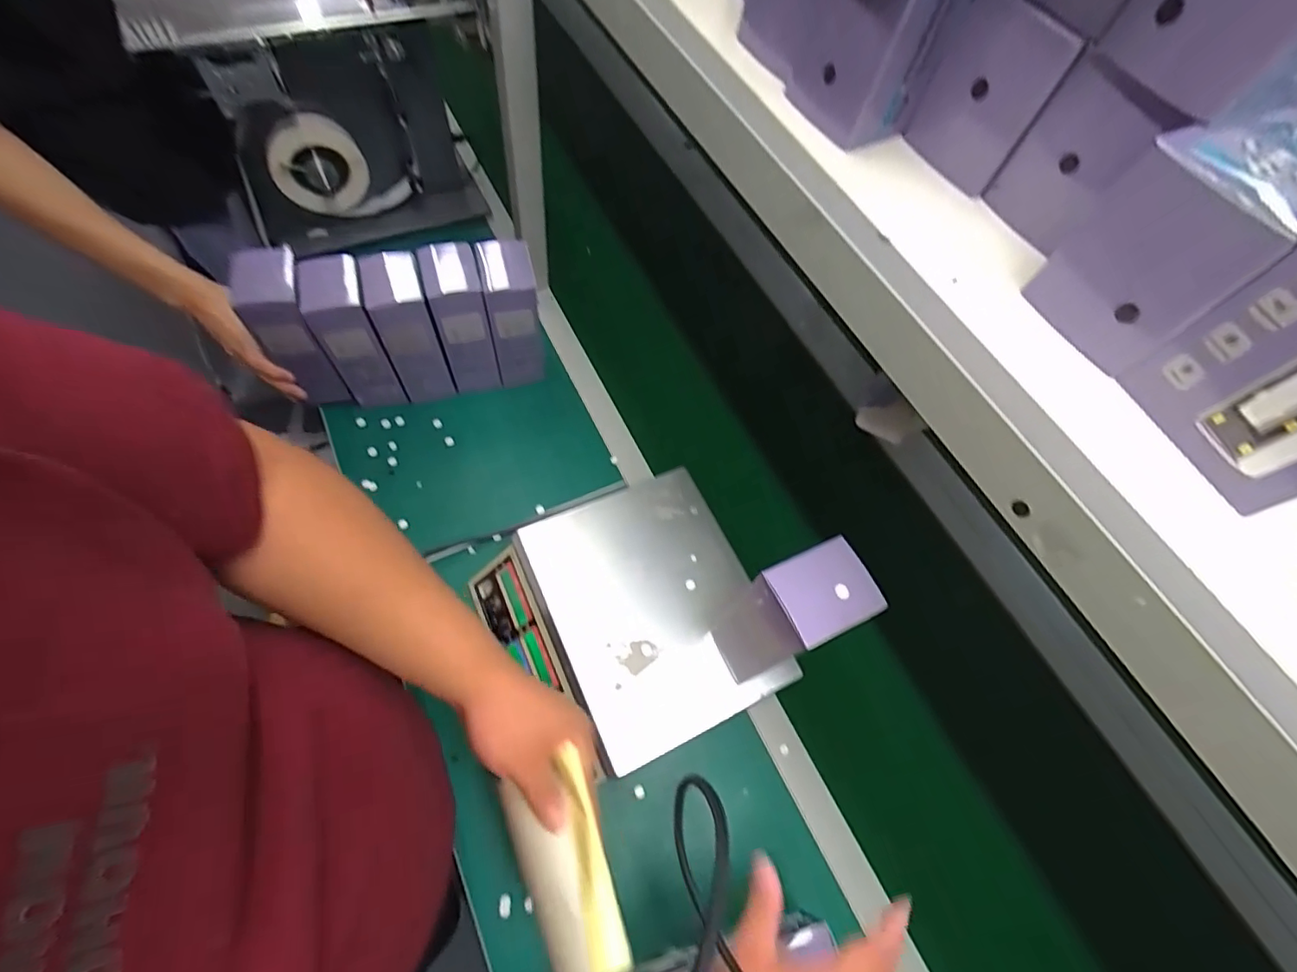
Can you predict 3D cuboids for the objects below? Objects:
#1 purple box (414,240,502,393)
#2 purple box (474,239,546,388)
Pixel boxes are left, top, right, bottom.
[{"bbox_3d":[-0.251,-0.223,0.739,0.067,0.192,0.081,-11,64,-13],"label":"purple box"},{"bbox_3d":[-0.188,-0.236,0.763,0.070,0.172,0.095,-6,63,-11],"label":"purple box"}]

